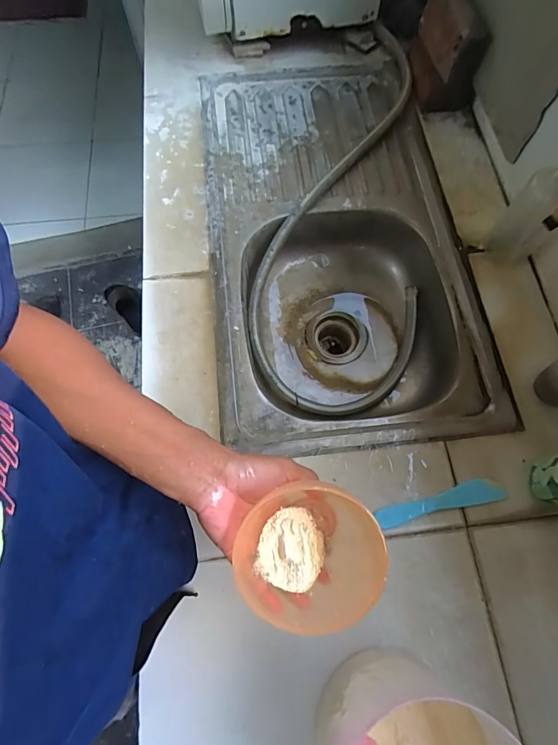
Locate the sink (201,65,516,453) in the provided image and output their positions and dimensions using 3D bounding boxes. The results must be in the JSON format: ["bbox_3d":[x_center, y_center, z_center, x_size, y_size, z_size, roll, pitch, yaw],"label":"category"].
[{"bbox_3d":[0.088,-0.230,0.709,0.401,0.135,0.746,-6,70,-3],"label":"sink"}]

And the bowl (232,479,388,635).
[{"bbox_3d":[0.026,0.157,0.337,0.106,0.090,0.107,0,70,-1],"label":"bowl"}]

